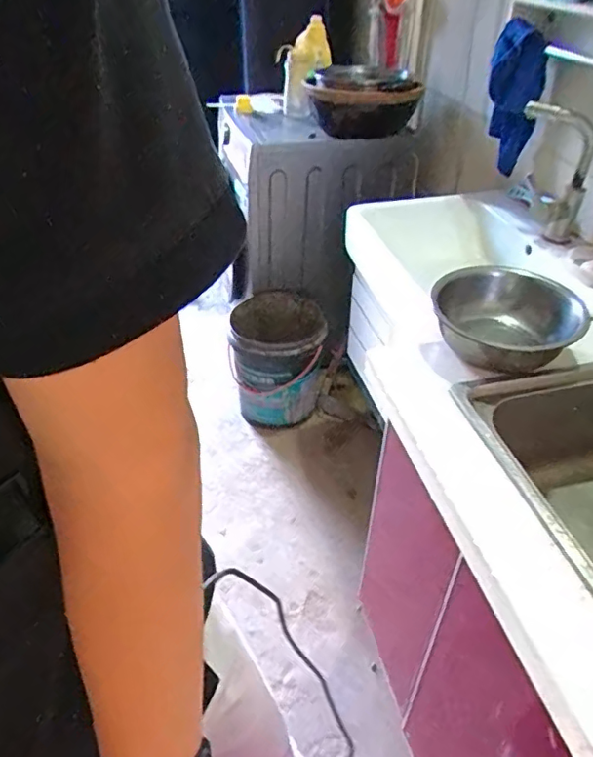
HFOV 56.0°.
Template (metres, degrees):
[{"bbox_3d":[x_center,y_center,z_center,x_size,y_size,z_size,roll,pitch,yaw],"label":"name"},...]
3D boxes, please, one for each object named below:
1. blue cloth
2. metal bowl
[{"bbox_3d":[0.550,-0.710,1.421,0.057,0.323,0.422,-1,40,3],"label":"blue cloth"},{"bbox_3d":[0.333,-0.095,0.901,0.215,0.083,0.217,1,40,-1],"label":"metal bowl"}]

